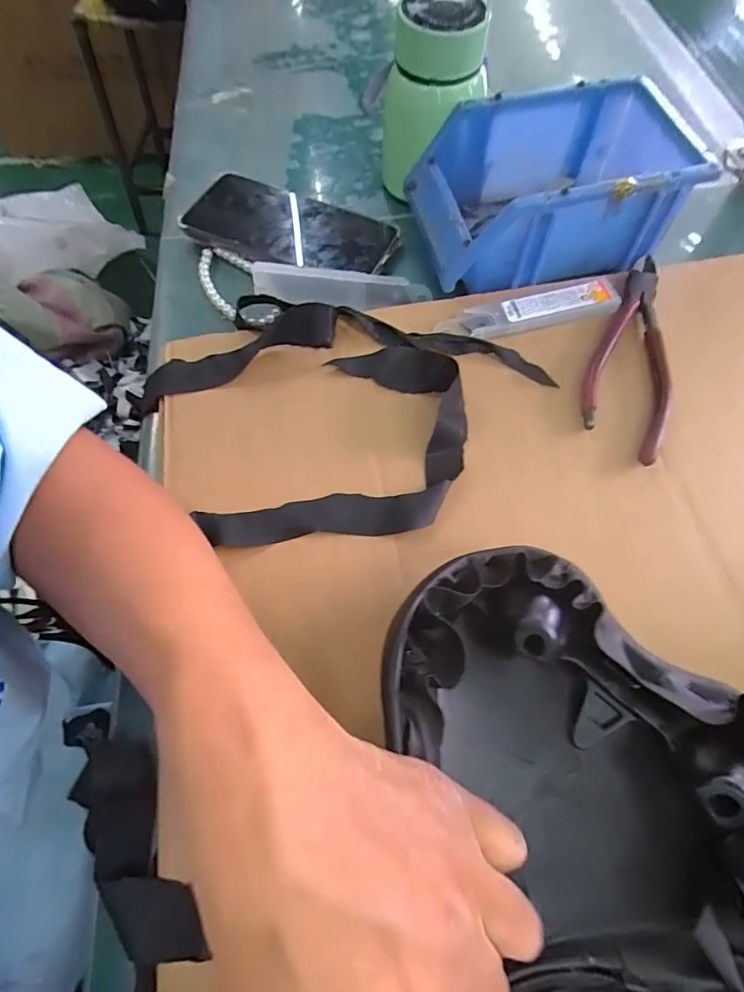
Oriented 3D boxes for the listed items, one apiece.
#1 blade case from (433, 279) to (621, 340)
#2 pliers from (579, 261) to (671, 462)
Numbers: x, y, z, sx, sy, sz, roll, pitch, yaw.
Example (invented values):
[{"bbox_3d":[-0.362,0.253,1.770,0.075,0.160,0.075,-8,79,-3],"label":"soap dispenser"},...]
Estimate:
[{"bbox_3d":[0.109,-0.128,0.337,0.127,0.008,0.029,-13,66,-6],"label":"blade case"},{"bbox_3d":[0.177,-0.096,0.324,0.053,0.008,0.163,24,67,11],"label":"pliers"}]

